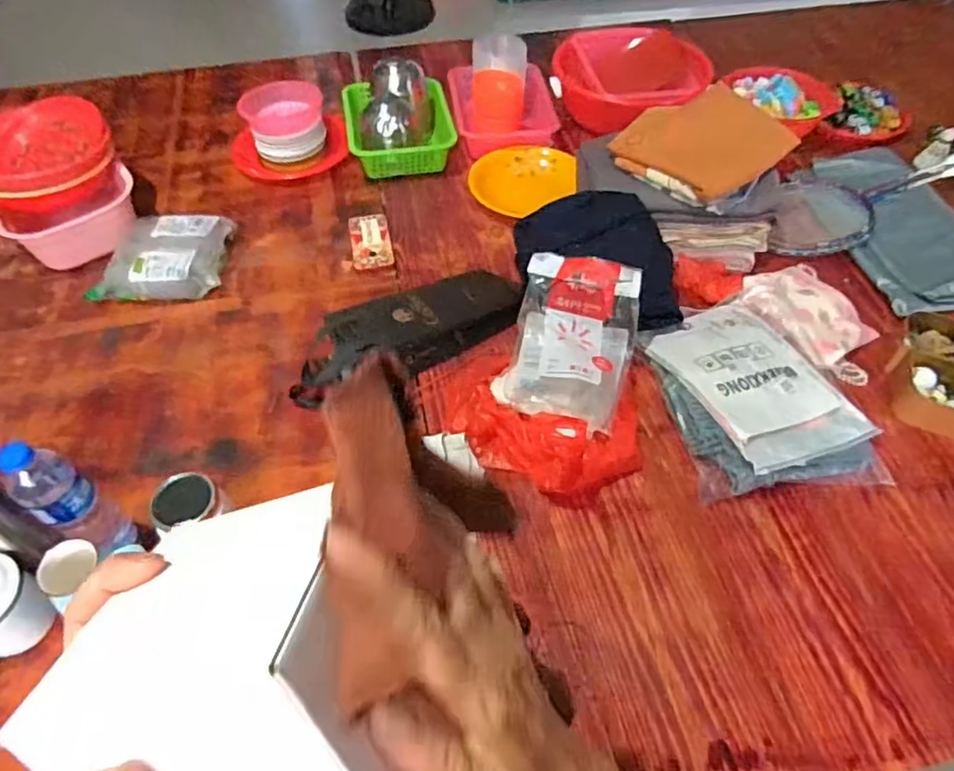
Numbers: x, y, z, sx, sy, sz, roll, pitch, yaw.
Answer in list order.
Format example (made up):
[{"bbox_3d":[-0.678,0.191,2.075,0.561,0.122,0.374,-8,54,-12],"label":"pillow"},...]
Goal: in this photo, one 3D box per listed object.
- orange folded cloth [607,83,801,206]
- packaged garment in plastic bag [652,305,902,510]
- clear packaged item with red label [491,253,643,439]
[{"bbox_3d":[0.408,-0.449,1.130,0.269,0.100,0.209,-25,56,-17],"label":"orange folded cloth"},{"bbox_3d":[0.423,0.003,0.972,0.275,0.068,0.340,-8,53,-5],"label":"packaged garment in plastic bag"},{"bbox_3d":[0.142,-0.070,0.964,0.189,0.144,0.228,13,54,10],"label":"clear packaged item with red label"}]

